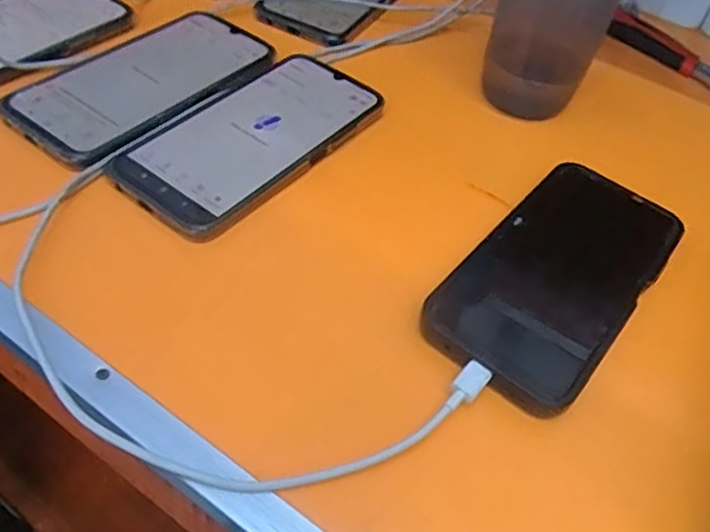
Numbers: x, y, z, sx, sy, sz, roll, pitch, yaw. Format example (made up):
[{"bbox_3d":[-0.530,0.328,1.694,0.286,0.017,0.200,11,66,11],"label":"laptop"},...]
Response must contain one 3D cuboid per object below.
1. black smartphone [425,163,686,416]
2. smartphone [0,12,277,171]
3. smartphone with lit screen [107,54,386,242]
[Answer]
[{"bbox_3d":[0.109,0.001,0.333,0.080,0.011,0.162,34,57,21],"label":"black smartphone"},{"bbox_3d":[-0.133,-0.122,0.410,0.091,0.013,0.167,33,56,21],"label":"smartphone"},{"bbox_3d":[-0.060,-0.083,0.384,0.083,0.010,0.167,34,56,21],"label":"smartphone with lit screen"}]

